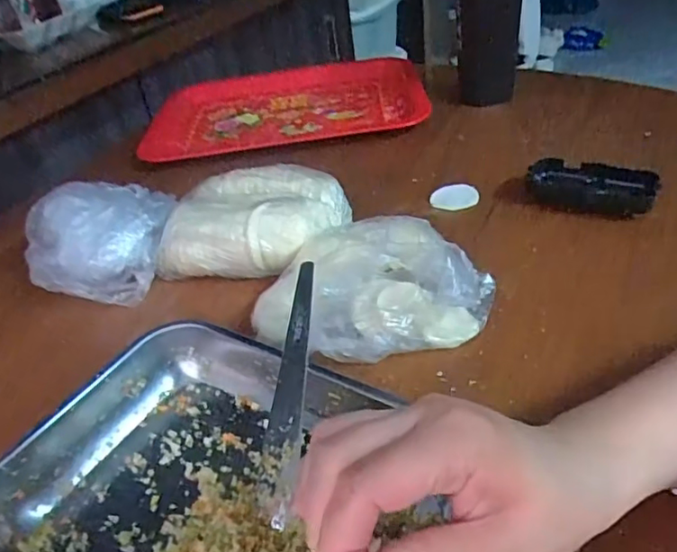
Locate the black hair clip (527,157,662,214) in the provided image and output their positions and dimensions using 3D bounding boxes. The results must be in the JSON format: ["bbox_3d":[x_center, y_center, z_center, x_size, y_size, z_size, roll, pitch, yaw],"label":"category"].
[{"bbox_3d":[0.234,-0.082,0.536,0.110,0.027,0.054,15,42,27],"label":"black hair clip"}]

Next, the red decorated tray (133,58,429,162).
[{"bbox_3d":[-0.071,-0.240,0.811,0.378,0.037,0.292,-4,37,7],"label":"red decorated tray"}]

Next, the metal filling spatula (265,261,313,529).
[{"bbox_3d":[-0.028,0.062,0.358,0.020,0.010,0.173,-2,51,7],"label":"metal filling spatula"}]

